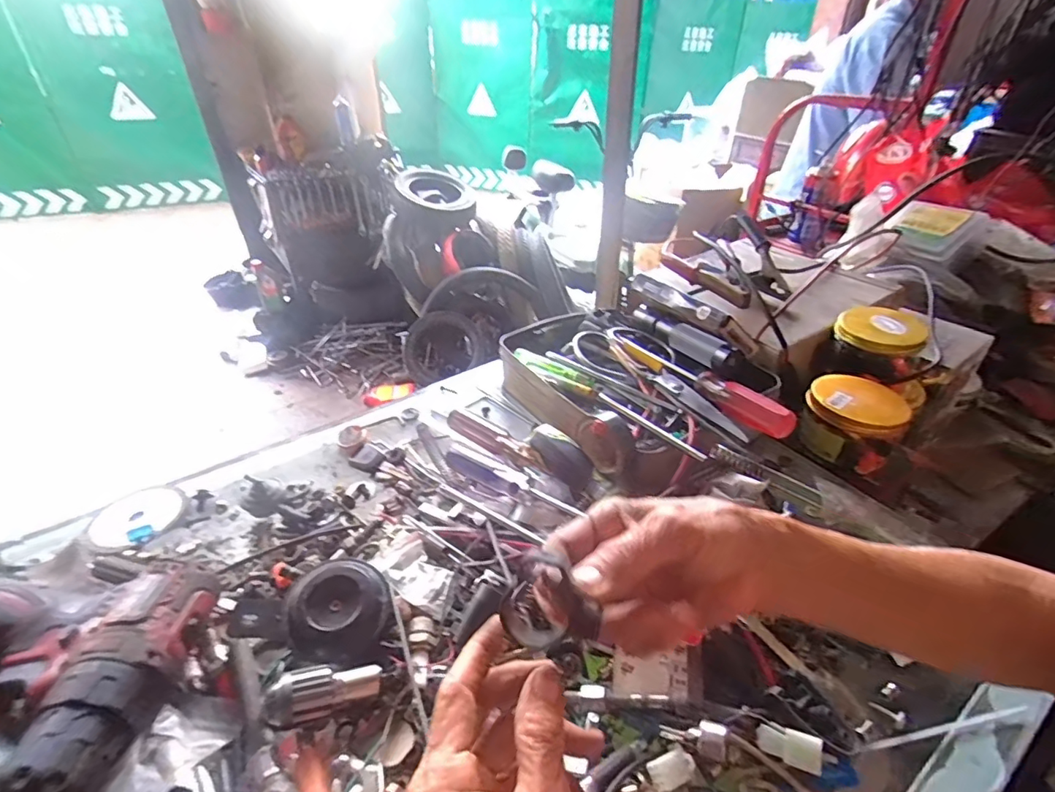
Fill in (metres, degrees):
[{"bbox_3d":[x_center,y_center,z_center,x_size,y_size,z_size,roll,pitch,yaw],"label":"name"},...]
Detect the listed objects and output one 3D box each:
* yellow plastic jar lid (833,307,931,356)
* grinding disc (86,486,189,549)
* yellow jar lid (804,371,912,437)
[{"bbox_3d":[0.382,-0.073,0.555,0.085,0.018,0.078,0,37,0],"label":"yellow plastic jar lid"},{"bbox_3d":[-0.336,0.102,0.443,0.066,0.007,0.068,0,37,0],"label":"grinding disc"},{"bbox_3d":[0.320,0.008,0.489,0.078,0.019,0.080,0,37,0],"label":"yellow jar lid"}]

